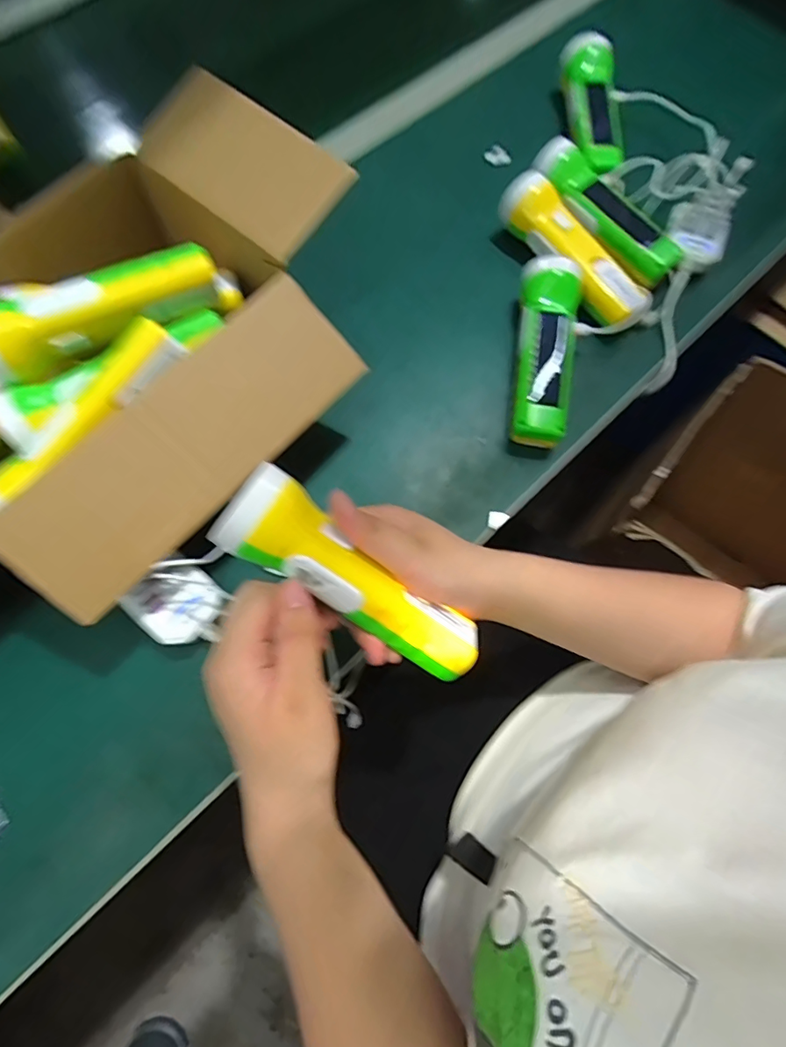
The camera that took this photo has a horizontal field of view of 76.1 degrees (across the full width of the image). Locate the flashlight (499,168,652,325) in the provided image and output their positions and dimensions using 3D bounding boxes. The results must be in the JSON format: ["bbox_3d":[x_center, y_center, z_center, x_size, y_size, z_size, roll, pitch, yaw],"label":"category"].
[{"bbox_3d":[0.174,-0.259,0.474,0.052,0.042,0.172,-36,75,-12],"label":"flashlight"}]

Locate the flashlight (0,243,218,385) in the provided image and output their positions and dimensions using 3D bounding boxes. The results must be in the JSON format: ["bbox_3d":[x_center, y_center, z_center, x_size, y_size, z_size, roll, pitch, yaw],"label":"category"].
[{"bbox_3d":[-0.206,-0.152,0.350,0.172,0.041,0.051,-25,73,-9],"label":"flashlight"}]

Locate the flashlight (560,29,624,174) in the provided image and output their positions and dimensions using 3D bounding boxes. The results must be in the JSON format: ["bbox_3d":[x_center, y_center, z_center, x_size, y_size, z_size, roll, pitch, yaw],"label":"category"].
[{"bbox_3d":[0.215,-0.442,0.529,0.050,0.039,0.176,-4,71,-2],"label":"flashlight"}]

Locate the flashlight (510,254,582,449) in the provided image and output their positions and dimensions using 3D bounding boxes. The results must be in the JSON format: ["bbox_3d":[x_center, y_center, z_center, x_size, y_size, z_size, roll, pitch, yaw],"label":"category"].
[{"bbox_3d":[0.137,-0.151,0.448,0.055,0.050,0.167,6,71,1],"label":"flashlight"}]

